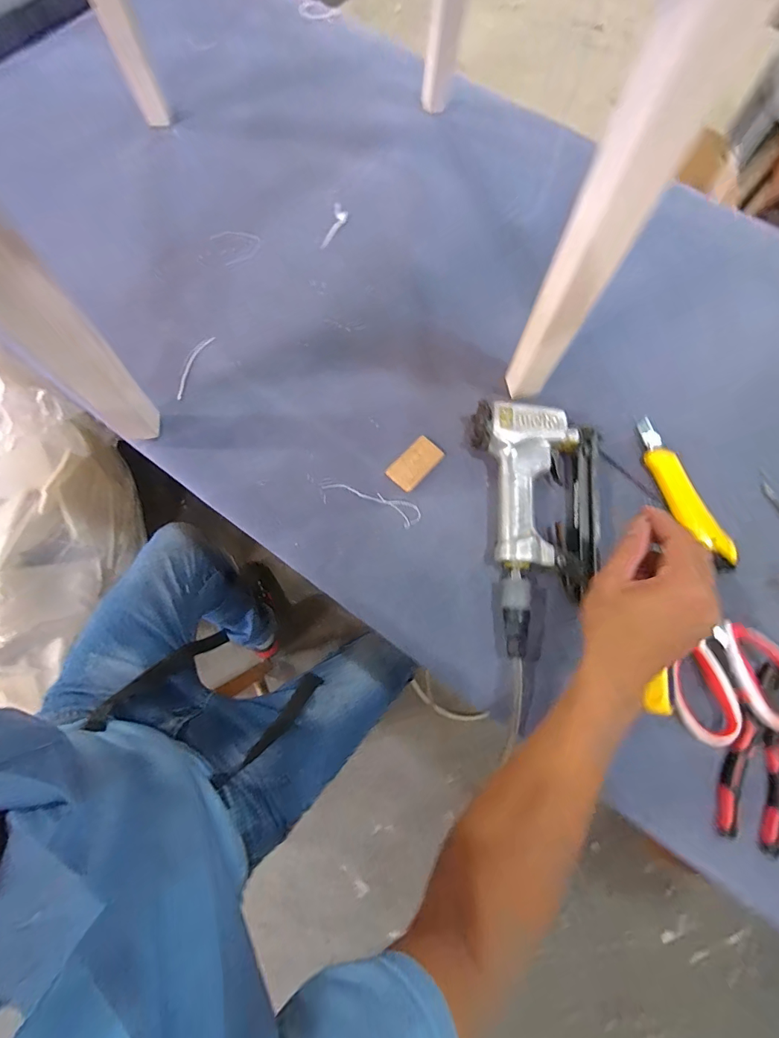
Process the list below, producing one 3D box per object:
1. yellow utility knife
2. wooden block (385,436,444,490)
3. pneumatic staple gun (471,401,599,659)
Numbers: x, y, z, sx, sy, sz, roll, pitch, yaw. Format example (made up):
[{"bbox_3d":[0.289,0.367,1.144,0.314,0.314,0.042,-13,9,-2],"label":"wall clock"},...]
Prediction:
[{"bbox_3d":[0.306,-0.027,0.449,0.029,0.021,0.172,-20,73,-8],"label":"yellow utility knife"},{"bbox_3d":[0.028,-0.060,0.458,0.034,0.005,0.062,42,75,11],"label":"wooden block"},{"bbox_3d":[0.141,0.005,0.420,0.135,0.042,0.254,9,71,1],"label":"pneumatic staple gun"}]

